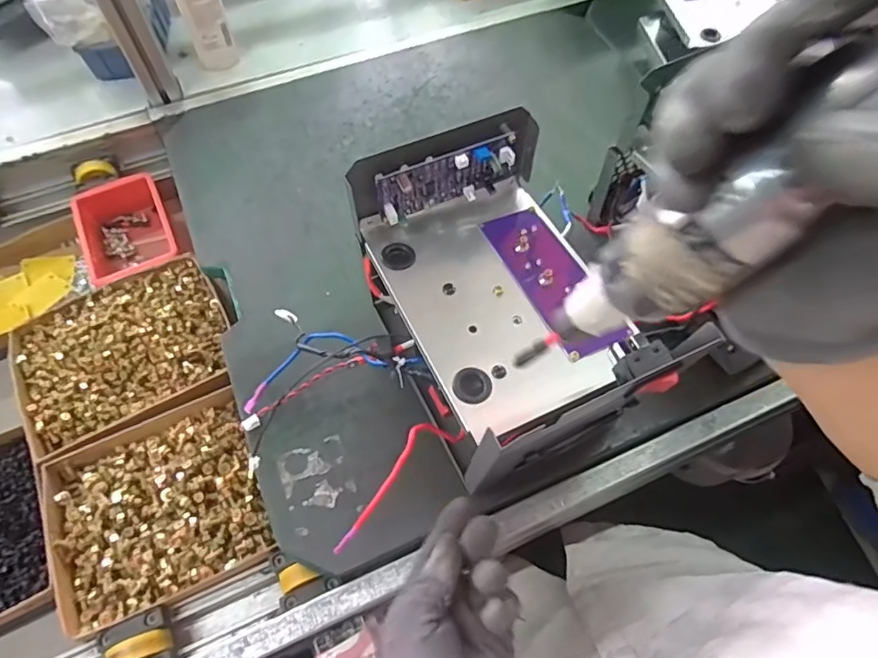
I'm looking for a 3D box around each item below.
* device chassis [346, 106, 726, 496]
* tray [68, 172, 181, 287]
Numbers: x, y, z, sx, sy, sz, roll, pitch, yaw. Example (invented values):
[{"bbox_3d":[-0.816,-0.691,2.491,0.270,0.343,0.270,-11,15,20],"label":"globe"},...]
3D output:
[{"bbox_3d":[0.051,-0.041,0.398,0.178,0.081,0.220,-26,64,-13],"label":"device chassis"},{"bbox_3d":[-0.375,-0.111,0.675,0.100,0.053,0.148,-25,64,-13],"label":"tray"}]

